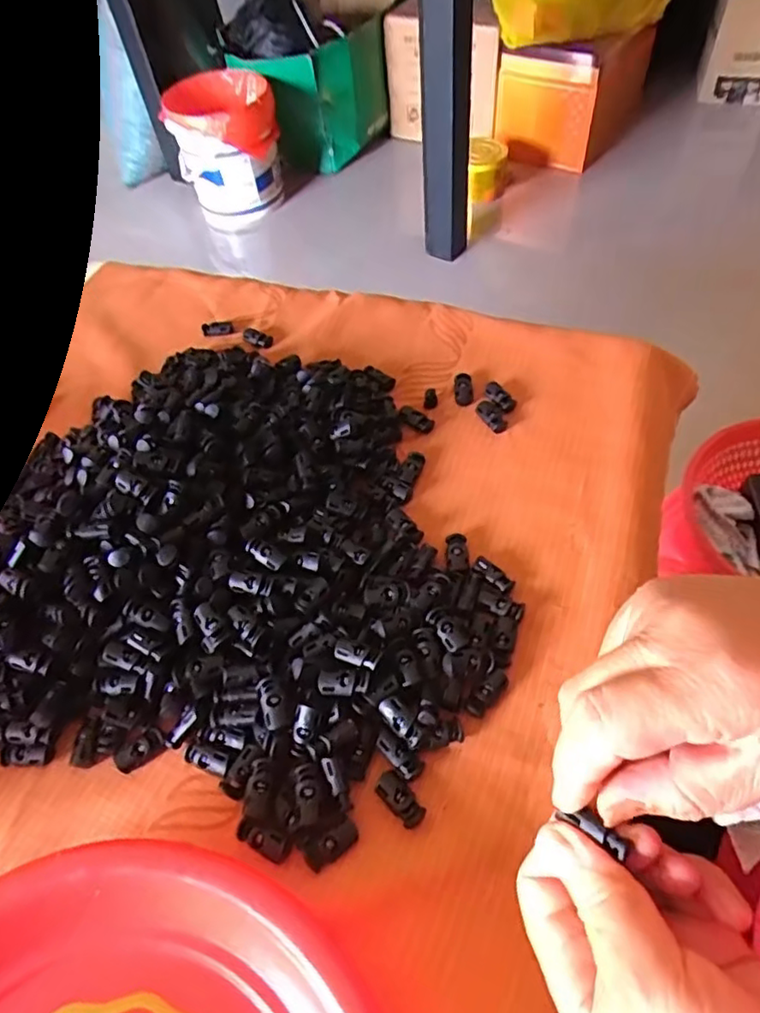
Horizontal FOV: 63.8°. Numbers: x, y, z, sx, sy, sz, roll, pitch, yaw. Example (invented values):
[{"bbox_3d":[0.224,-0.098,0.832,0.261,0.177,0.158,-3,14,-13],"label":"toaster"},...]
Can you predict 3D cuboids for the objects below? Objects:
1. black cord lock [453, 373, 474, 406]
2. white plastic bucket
[{"bbox_3d":[0.064,-0.091,0.469,0.014,0.009,0.027,-2,54,4],"label":"black cord lock"},{"bbox_3d":[-0.371,-0.876,1.512,0.253,0.278,0.263,-13,54,-4],"label":"white plastic bucket"}]

